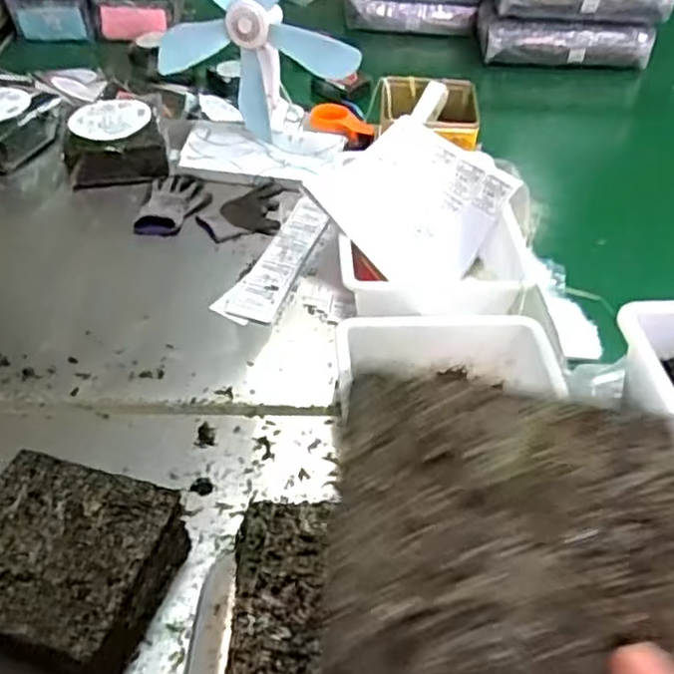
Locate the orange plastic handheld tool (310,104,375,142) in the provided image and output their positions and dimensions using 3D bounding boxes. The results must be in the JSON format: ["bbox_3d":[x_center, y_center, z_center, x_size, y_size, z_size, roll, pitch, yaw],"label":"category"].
[{"bbox_3d":[0.008,-0.438,1.460,0.132,0.031,0.065,20,47,17],"label":"orange plastic handheld tool"}]

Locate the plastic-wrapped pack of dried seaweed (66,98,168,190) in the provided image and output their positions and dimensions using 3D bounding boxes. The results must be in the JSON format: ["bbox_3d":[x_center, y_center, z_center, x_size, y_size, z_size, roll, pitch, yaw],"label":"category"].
[{"bbox_3d":[-0.418,-0.372,1.362,0.177,0.073,0.175,-9,46,-12],"label":"plastic-wrapped pack of dried seaweed"}]

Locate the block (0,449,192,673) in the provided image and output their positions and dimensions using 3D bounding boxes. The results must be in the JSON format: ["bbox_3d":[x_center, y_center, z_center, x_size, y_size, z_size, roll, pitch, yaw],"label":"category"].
[{"bbox_3d":[-0.288,0.234,0.751,0.208,0.094,0.180,14,46,11],"label":"block"}]

